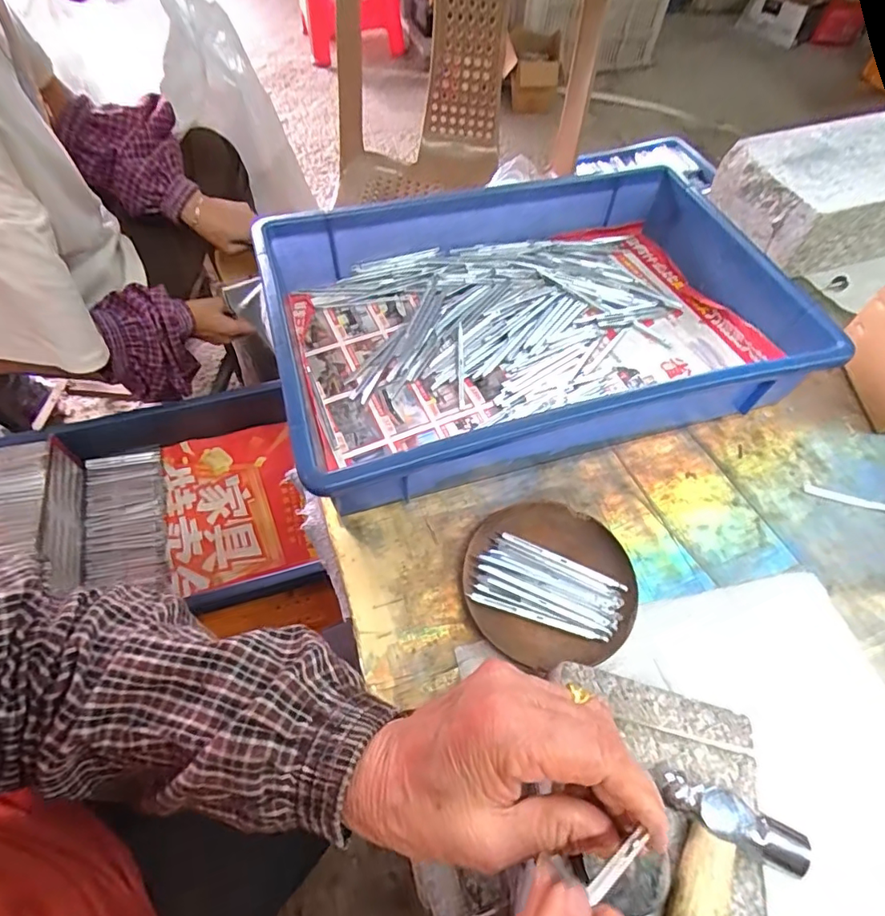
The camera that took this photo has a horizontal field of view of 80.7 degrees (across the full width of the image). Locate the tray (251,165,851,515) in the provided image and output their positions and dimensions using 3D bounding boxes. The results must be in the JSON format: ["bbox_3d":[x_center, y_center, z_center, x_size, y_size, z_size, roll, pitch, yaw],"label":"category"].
[{"bbox_3d":[0.074,-0.122,0.457,0.415,0.077,0.276,-13,60,-10],"label":"tray"}]

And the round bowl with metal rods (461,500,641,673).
[{"bbox_3d":[0.073,0.085,0.360,0.113,0.019,0.110,1,58,-2],"label":"round bowl with metal rods"}]

